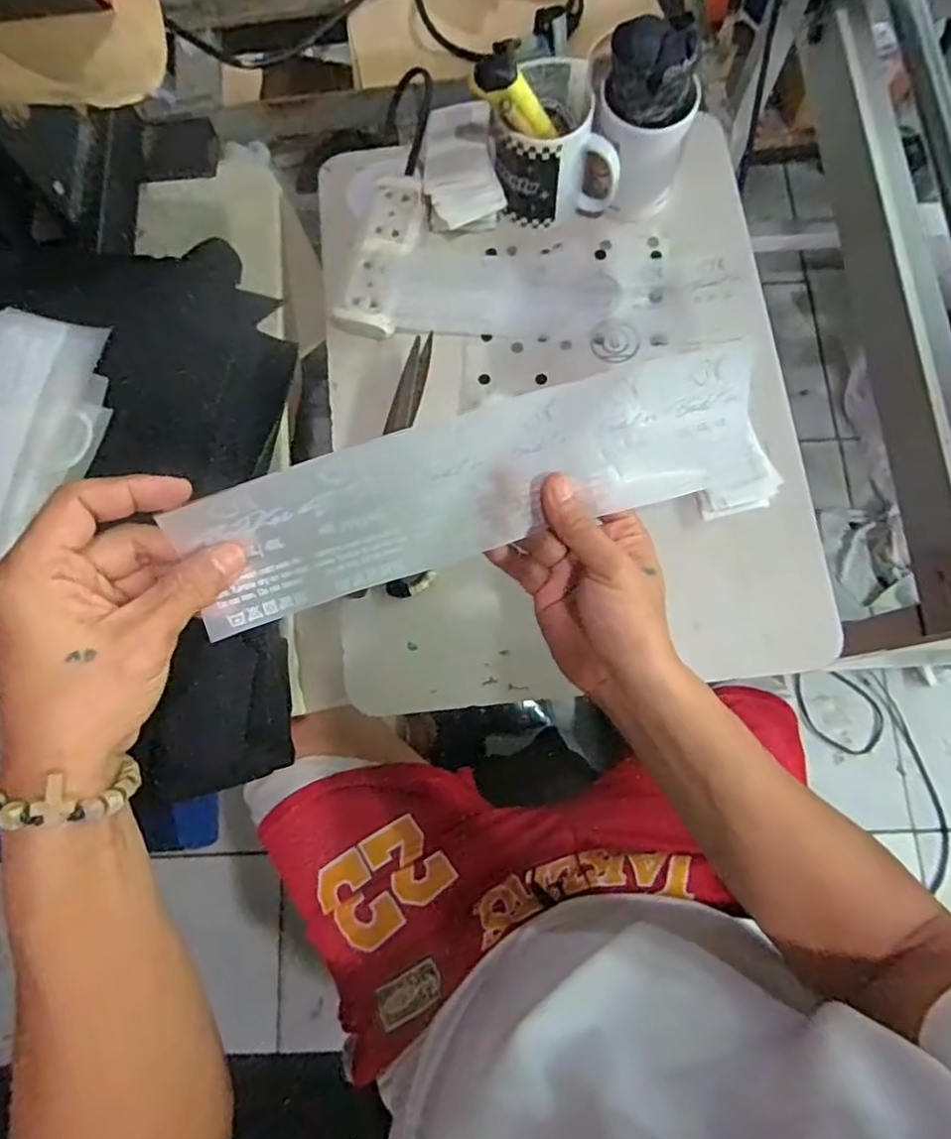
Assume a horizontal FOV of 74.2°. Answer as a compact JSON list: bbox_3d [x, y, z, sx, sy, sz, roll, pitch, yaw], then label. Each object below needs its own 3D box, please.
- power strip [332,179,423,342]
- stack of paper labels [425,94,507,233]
[{"bbox_3d":[-0.084,-0.291,0.585,0.051,0.026,0.157,14,77,5],"label":"power strip"},{"bbox_3d":[-0.015,-0.372,0.585,0.068,0.052,0.107,-10,76,-1],"label":"stack of paper labels"}]

